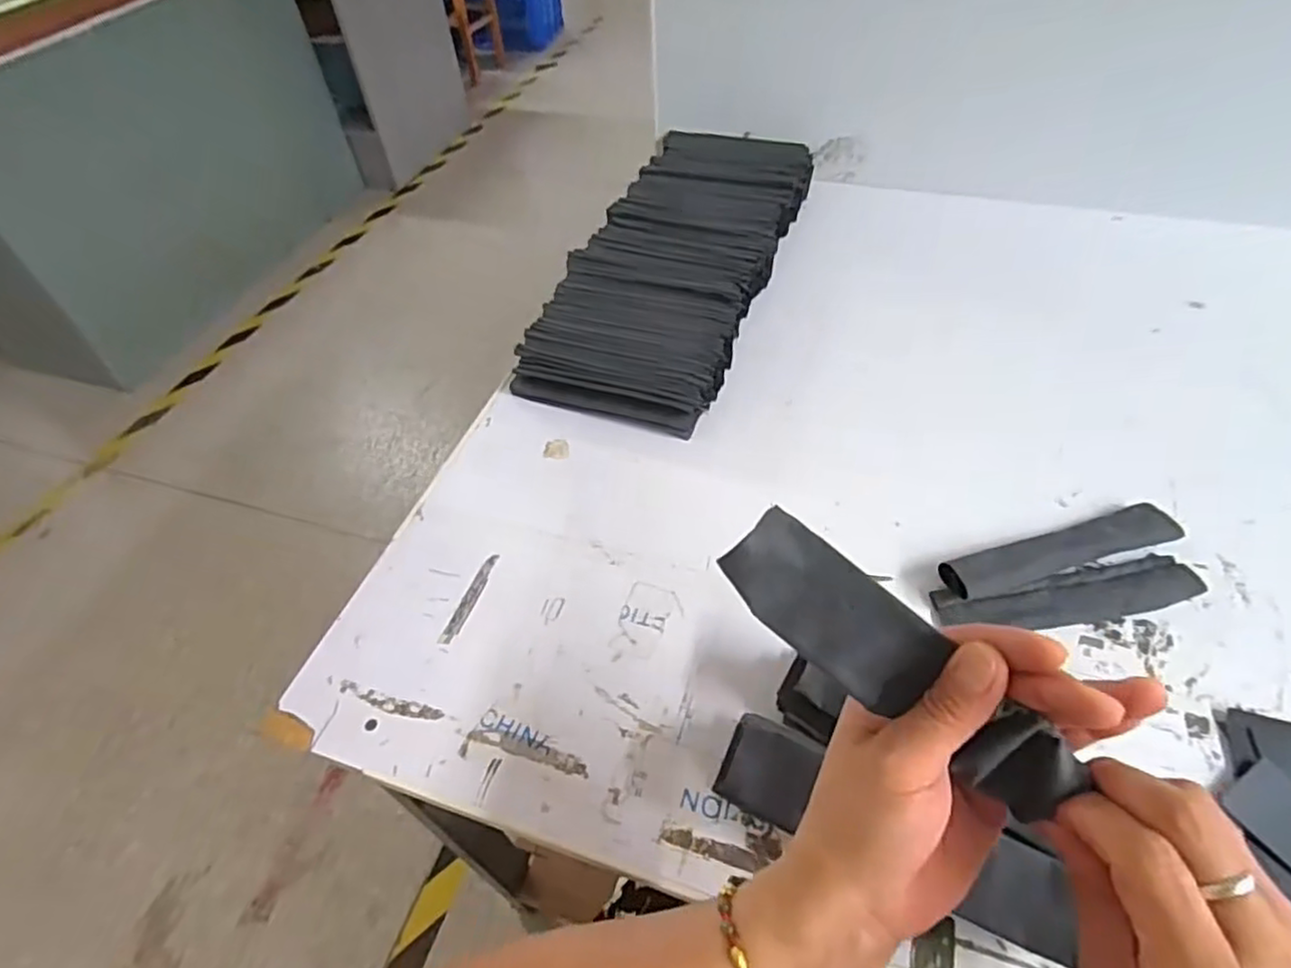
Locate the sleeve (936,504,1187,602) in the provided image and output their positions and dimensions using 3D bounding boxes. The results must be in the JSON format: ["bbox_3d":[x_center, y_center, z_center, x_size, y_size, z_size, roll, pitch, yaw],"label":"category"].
[{"bbox_3d":[0.302,0.049,0.490,0.182,0.023,0.034,-16,51,-9],"label":"sleeve"}]

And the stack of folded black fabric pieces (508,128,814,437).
[{"bbox_3d":[0.044,-0.263,0.758,0.195,0.055,0.501,14,52,15],"label":"stack of folded black fabric pieces"}]

